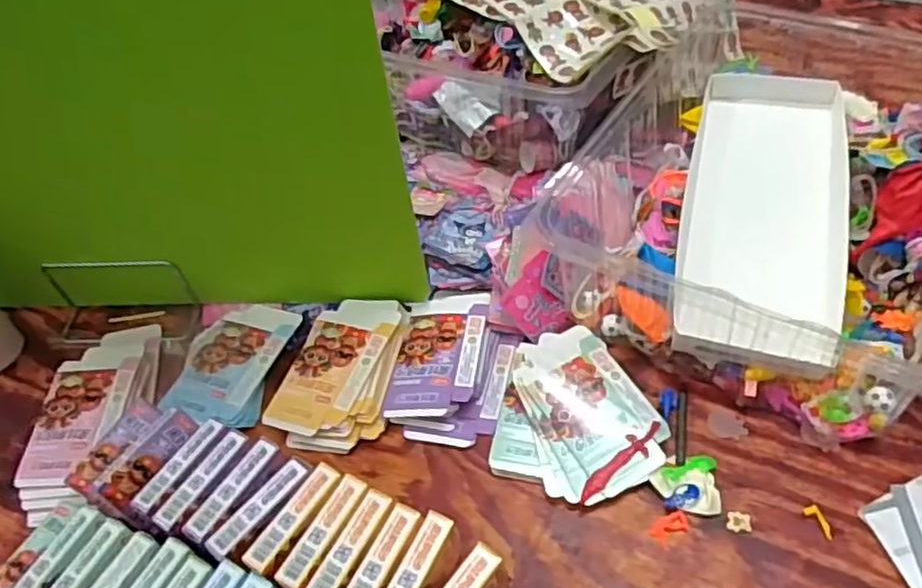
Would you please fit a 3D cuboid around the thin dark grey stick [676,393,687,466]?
[{"bbox_3d":[0.194,0.117,0.626,0.010,0.011,0.075,6,50,11],"label":"thin dark grey stick"}]

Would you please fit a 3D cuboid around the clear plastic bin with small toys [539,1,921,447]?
[{"bbox_3d":[0.323,-0.100,0.716,0.370,0.137,0.434,26,58,28],"label":"clear plastic bin with small toys"}]

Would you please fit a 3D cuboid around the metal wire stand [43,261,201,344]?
[{"bbox_3d":[-0.366,0.008,0.760,0.158,0.084,0.057,-4,49,6],"label":"metal wire stand"}]

